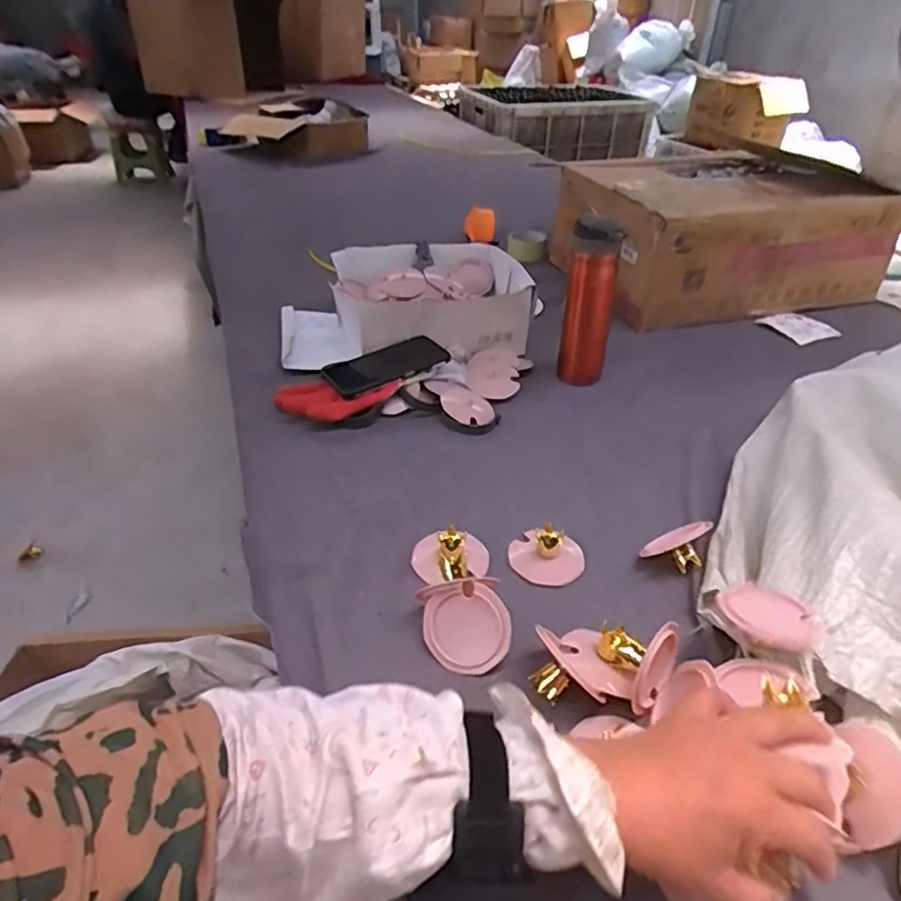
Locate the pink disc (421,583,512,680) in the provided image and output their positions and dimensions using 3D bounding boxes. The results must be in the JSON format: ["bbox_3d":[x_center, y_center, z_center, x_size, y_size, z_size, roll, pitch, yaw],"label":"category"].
[{"bbox_3d":[0.013,0.151,0.525,0.072,0.005,0.068,-4,75,14],"label":"pink disc"}]

